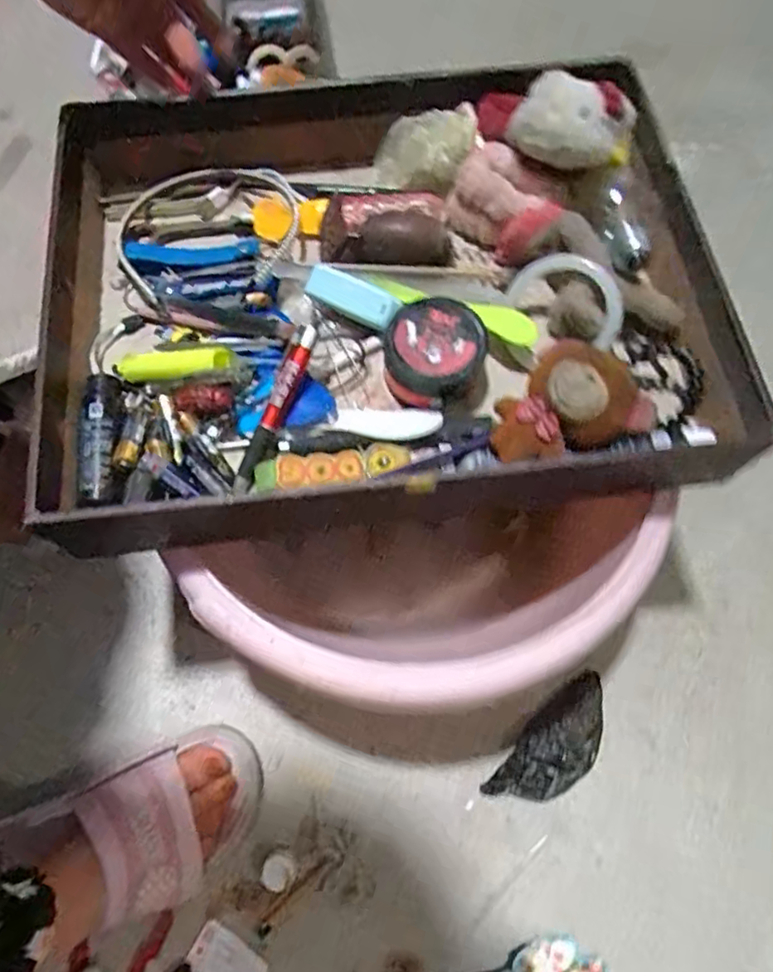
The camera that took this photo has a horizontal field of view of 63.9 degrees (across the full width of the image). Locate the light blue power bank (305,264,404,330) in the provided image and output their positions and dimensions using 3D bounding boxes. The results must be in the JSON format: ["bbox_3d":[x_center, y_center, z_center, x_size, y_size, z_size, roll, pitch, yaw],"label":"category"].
[{"bbox_3d":[-0.024,-0.130,0.427,0.068,0.014,0.025,26,102,9],"label":"light blue power bank"}]

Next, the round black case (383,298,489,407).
[{"bbox_3d":[0.031,-0.091,0.412,0.063,0.039,0.067,0,68,0],"label":"round black case"}]

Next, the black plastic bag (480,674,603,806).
[{"bbox_3d":[0.133,0.202,0.480,0.051,0.011,0.120,41,74,14],"label":"black plastic bag"}]

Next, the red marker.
[{"bbox_3d":[-0.073,-0.047,0.395,0.018,0.019,0.117,23,89,8],"label":"red marker"}]

